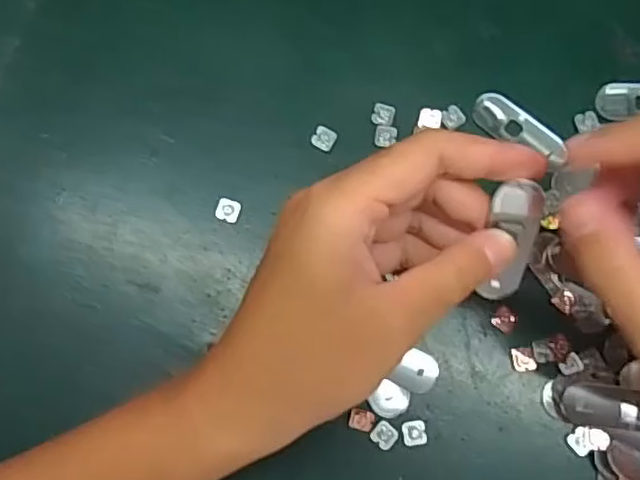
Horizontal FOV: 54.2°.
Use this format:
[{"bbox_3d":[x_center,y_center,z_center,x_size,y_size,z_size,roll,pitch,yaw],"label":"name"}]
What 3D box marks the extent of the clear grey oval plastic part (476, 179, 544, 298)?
[{"bbox_3d":[0.071,0.001,0.229,0.016,0.004,0.049,-3,120,-1],"label":"clear grey oval plastic part"}]

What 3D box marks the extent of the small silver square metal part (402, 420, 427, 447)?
[{"bbox_3d":[0.041,0.084,0.271,0.010,0.004,0.010,-8,79,-2],"label":"small silver square metal part"}]

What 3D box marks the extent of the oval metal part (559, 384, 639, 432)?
[{"bbox_3d":[0.131,0.073,0.272,0.048,0.007,0.017,6,79,1],"label":"oval metal part"}]

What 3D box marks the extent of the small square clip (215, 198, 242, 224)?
[{"bbox_3d":[-0.043,-0.014,0.289,0.011,0.004,0.010,18,79,3],"label":"small square clip"}]

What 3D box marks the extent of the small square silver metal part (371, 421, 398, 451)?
[{"bbox_3d":[0.028,0.084,0.270,0.011,0.004,0.010,42,81,7],"label":"small square silver metal part"}]

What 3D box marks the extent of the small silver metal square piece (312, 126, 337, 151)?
[{"bbox_3d":[0.002,-0.048,0.294,0.010,0.004,0.011,30,80,5],"label":"small silver metal square piece"}]

